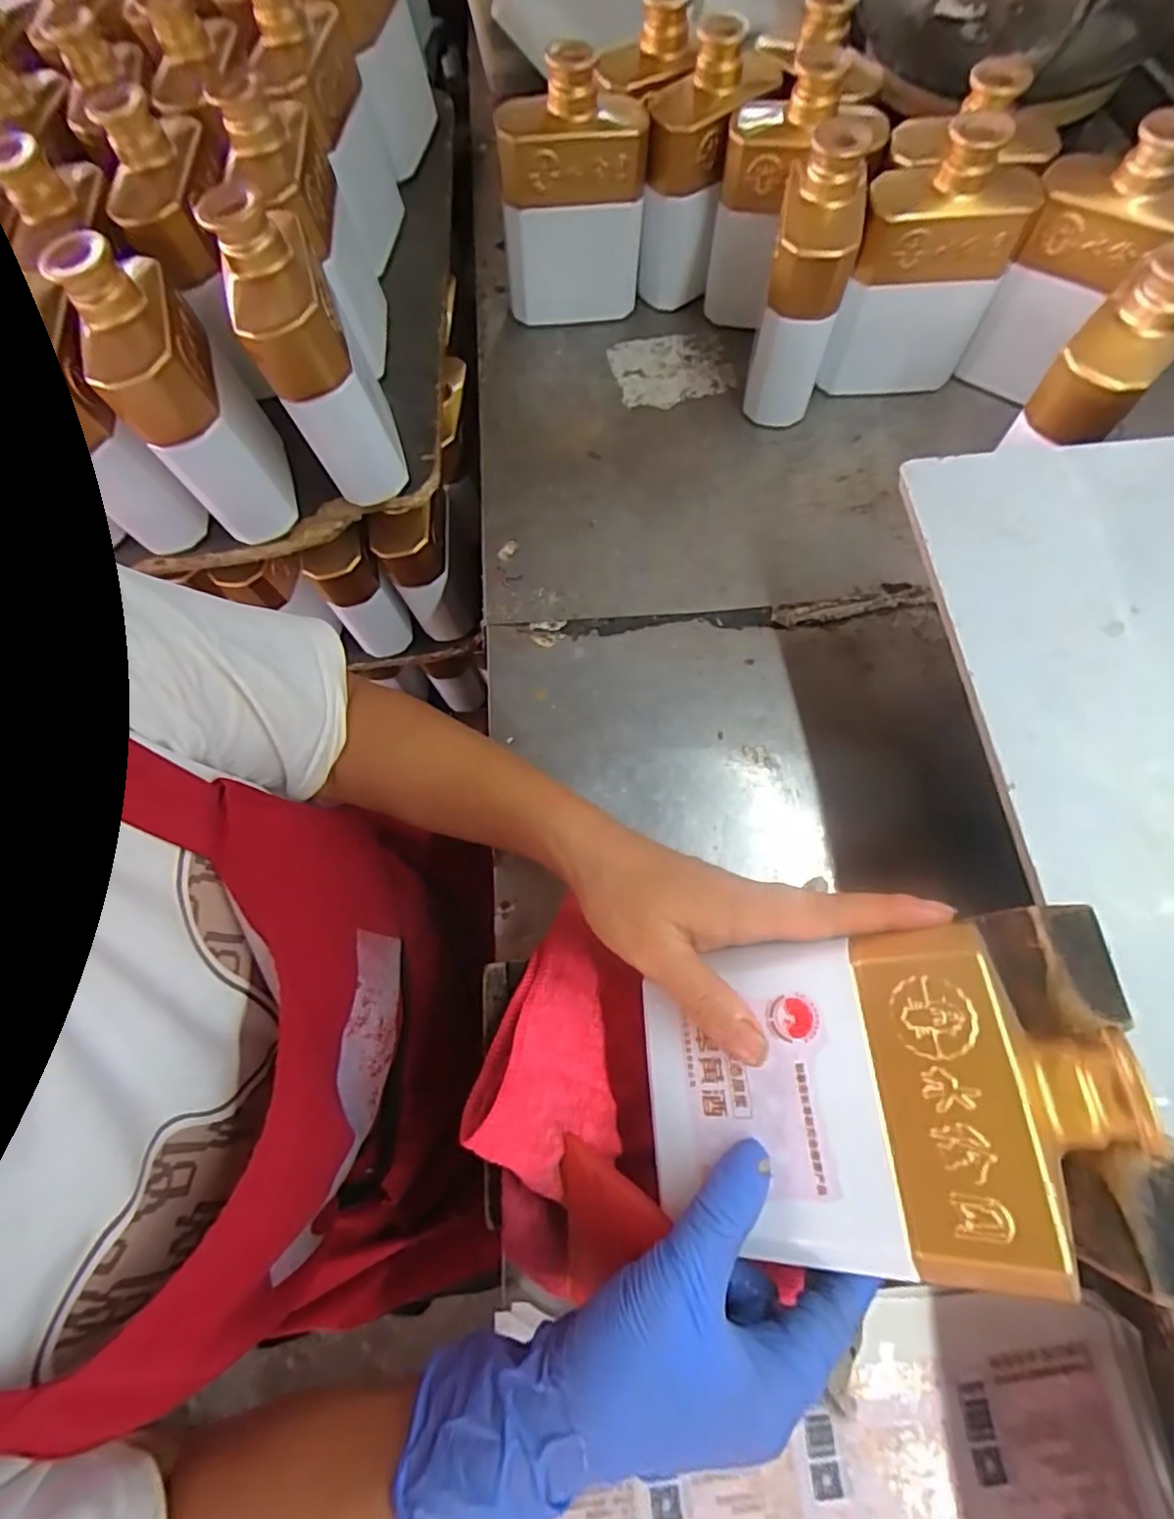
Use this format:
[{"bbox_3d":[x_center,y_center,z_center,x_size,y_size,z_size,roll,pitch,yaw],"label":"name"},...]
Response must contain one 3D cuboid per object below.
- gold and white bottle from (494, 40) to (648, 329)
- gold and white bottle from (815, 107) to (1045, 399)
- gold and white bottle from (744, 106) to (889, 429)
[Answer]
[{"bbox_3d":[-0.014,-0.468,0.519,0.118,0.156,0.055,-5,68,0],"label":"gold and white bottle"},{"bbox_3d":[0.244,-0.350,0.453,0.108,0.165,0.043,6,68,4],"label":"gold and white bottle"},{"bbox_3d":[0.161,-0.353,0.460,0.055,0.166,0.096,14,69,7],"label":"gold and white bottle"}]

